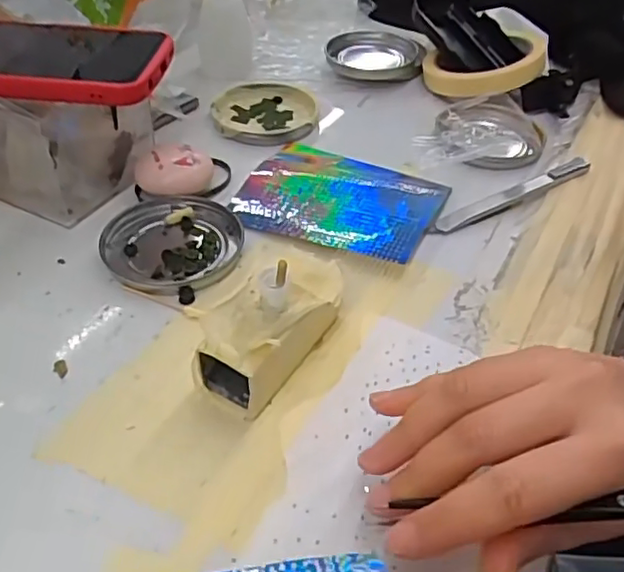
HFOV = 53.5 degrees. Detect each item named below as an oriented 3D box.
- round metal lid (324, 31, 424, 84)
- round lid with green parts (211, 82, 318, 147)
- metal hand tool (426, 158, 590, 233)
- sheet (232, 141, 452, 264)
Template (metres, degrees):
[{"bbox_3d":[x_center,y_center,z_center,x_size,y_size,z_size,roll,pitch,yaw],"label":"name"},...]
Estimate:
[{"bbox_3d":[0.055,-0.202,0.544,0.084,0.018,0.084,1,43,-1],"label":"round metal lid"},{"bbox_3d":[-0.036,-0.133,0.476,0.078,0.012,0.084,1,43,-1],"label":"round lid with green parts"},{"bbox_3d":[0.132,-0.061,0.404,0.135,0.005,0.018,-22,49,-24],"label":"metal hand tool"},{"bbox_3d":[0.015,-0.057,0.395,0.125,0.008,0.100,17,43,19],"label":"sheet"}]

